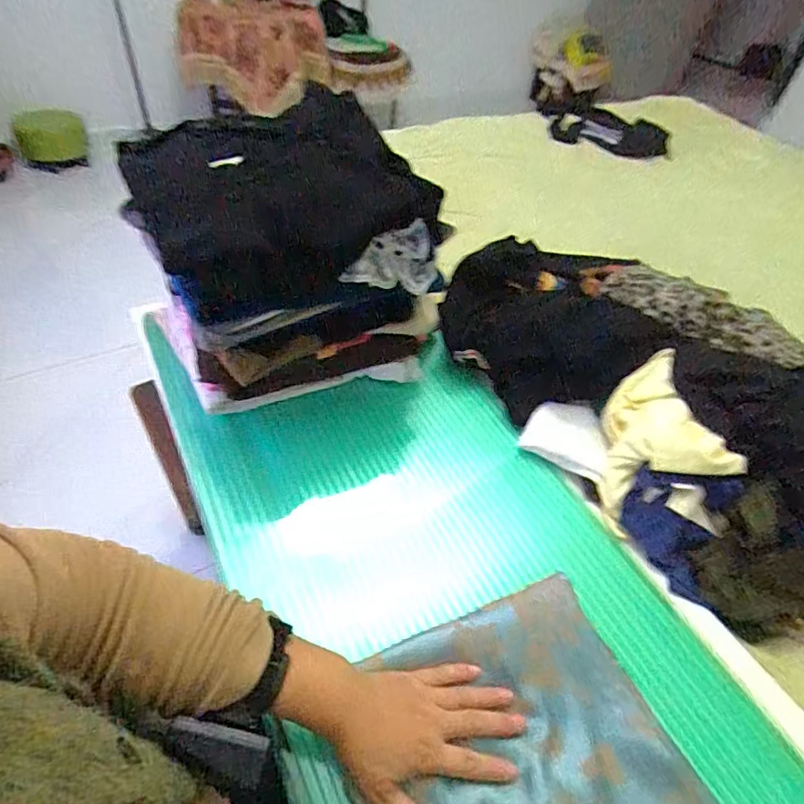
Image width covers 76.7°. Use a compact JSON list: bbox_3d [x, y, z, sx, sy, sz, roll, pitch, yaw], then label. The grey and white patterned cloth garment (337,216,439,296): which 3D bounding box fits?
[{"bbox_3d":[-0.013,-0.159,0.576,0.114,0.080,0.020,-15,51,-21],"label":"grey and white patterned cloth garment"}]

